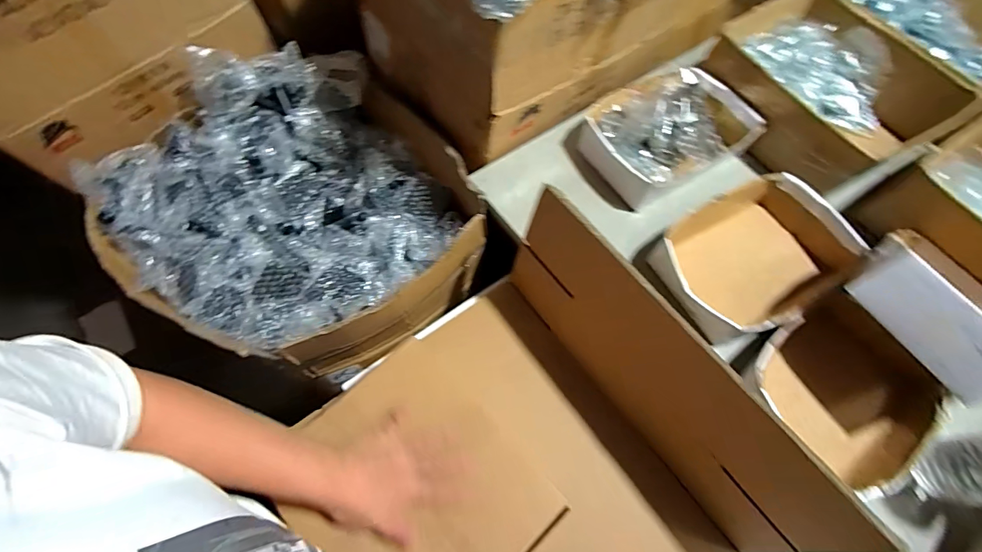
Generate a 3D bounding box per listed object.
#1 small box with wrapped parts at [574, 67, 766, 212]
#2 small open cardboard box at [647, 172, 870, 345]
[{"bbox_3d":[0.288,-0.235,0.724,0.252,0.083,0.190,-26,67,-13],"label":"small box with wrapped parts"},{"bbox_3d":[0.370,-0.024,0.630,0.262,0.071,0.187,-24,67,-12],"label":"small open cardboard box"}]

